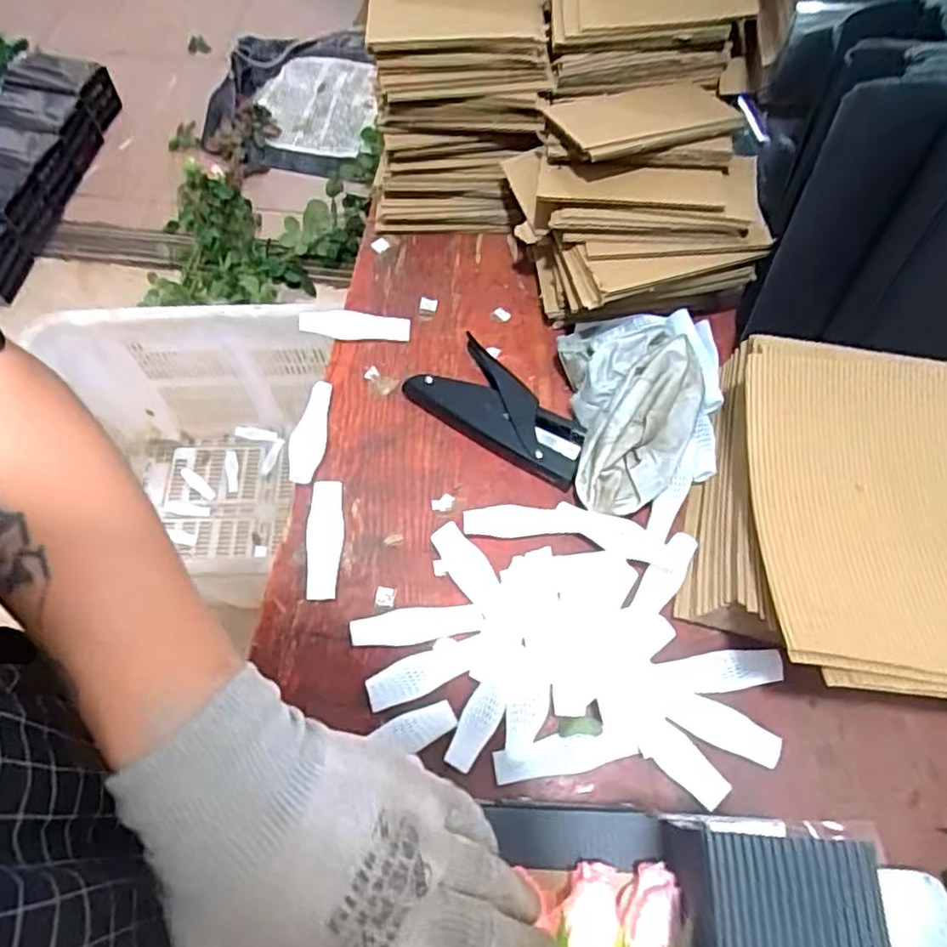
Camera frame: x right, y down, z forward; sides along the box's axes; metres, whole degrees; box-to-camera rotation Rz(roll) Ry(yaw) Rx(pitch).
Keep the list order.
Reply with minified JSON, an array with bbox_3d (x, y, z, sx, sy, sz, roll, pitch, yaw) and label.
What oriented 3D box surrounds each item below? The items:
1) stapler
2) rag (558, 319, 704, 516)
[{"bbox_3d":[0.024,-0.046,0.521,0.146,0.025,0.067,39,72,18],"label":"stapler"},{"bbox_3d":[0.122,-0.045,0.496,0.099,0.052,0.150,-4,65,0],"label":"rag"}]

